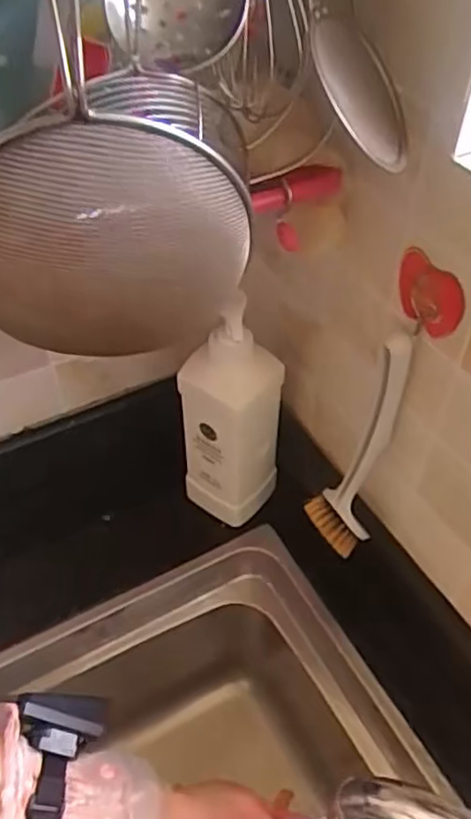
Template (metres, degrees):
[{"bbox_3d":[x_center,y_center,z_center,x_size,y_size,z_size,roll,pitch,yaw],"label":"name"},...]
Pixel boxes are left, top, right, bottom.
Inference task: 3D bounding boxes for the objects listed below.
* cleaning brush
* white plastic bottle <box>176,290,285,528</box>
[{"bbox_3d":[0.095,0.038,0.555,0.056,0.223,0.046,11,49,10],"label":"cleaning brush"},{"bbox_3d":[-0.005,0.007,0.685,0.069,0.258,0.079,28,53,23],"label":"white plastic bottle"}]

